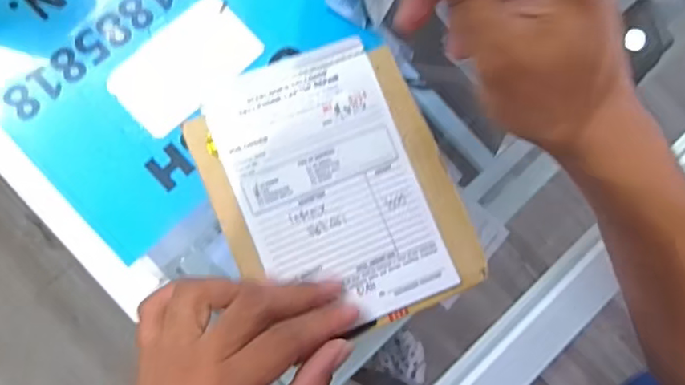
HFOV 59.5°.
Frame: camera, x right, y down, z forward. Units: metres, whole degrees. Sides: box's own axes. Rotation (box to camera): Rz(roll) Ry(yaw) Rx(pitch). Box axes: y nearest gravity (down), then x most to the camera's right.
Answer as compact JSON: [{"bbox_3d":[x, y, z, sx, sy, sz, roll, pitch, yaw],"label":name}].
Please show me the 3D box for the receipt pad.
[{"bbox_3d":[-0.005,-0.002,0.359,0.136,0.005,0.164,-21,86,-8],"label":"receipt pad"}]

